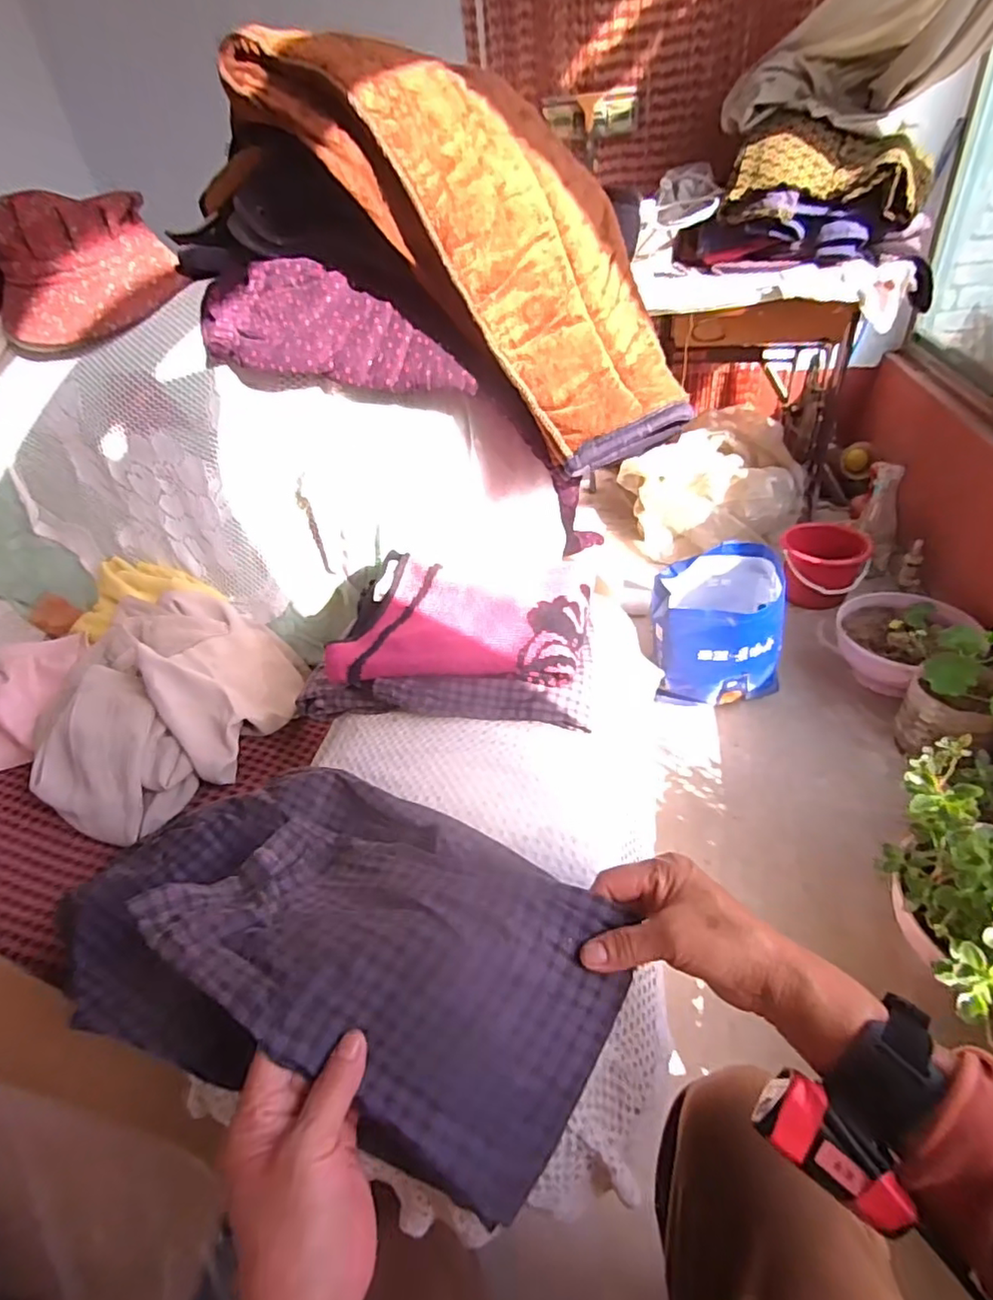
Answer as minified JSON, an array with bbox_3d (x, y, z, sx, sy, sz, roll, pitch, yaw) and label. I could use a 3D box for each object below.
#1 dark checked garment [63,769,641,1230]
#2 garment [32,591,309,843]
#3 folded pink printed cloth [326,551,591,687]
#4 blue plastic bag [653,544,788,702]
[{"bbox_3d":[-0.105,0.175,0.411,0.358,0.099,0.209,7,40,18],"label":"dark checked garment"},{"bbox_3d":[-0.413,0.061,0.763,0.260,0.109,0.323,-11,37,-4],"label":"garment"},{"bbox_3d":[-0.036,-0.042,0.657,0.266,0.047,0.186,0,38,9],"label":"folded pink printed cloth"},{"bbox_3d":[0.492,-0.052,1.364,0.265,0.262,0.266,0,38,10],"label":"blue plastic bag"}]

